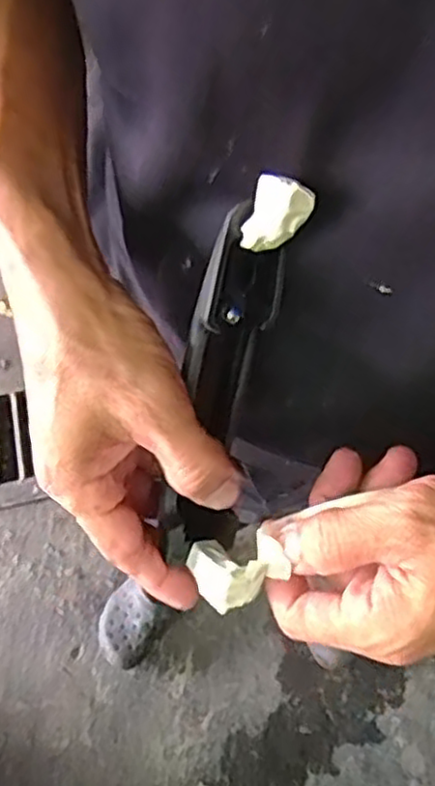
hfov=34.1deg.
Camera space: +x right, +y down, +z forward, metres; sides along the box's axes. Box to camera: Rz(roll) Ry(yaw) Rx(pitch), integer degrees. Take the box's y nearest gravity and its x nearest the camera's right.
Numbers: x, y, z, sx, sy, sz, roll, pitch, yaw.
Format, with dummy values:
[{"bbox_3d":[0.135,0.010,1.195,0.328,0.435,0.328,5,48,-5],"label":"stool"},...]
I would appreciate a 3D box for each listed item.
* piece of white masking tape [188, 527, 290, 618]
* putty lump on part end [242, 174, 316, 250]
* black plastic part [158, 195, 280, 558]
[{"bbox_3d":[0.007,0.078,0.322,0.035,0.029,0.036,0,65,-1],"label":"piece of white masking tape"},{"bbox_3d":[0.022,-0.065,0.260,0.010,0.031,0.021,-17,50,-42],"label":"putty lump on part end"},{"bbox_3d":[0.001,0.000,0.310,0.033,0.160,0.030,13,26,5],"label":"black plastic part"}]

